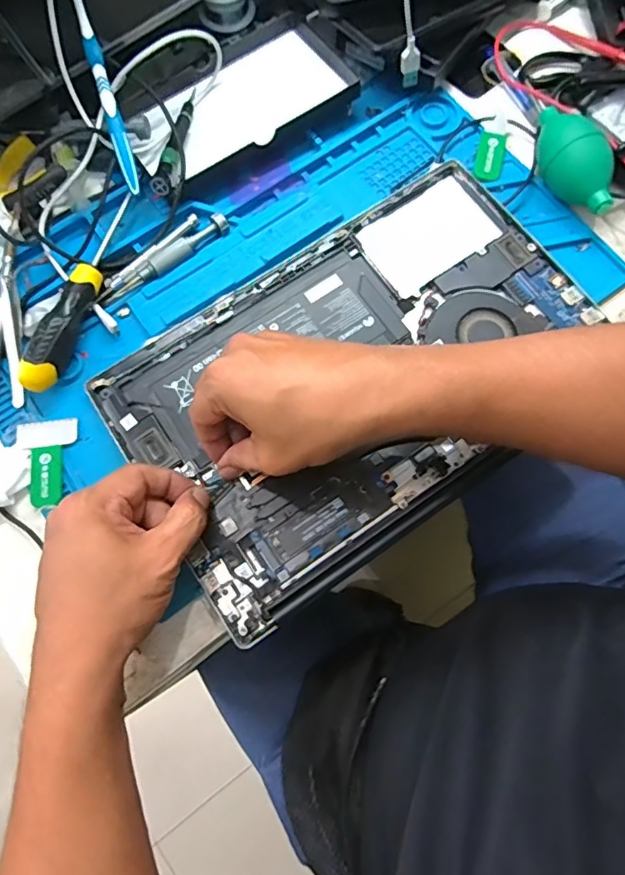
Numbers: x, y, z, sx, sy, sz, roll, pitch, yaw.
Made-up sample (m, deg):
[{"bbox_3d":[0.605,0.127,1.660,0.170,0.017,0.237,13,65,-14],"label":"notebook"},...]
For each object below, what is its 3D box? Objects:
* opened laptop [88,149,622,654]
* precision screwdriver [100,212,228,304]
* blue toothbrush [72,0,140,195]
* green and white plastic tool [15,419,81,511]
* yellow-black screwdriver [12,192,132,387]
[{"bbox_3d":[0.036,-0.048,0.398,0.349,0.013,0.225,-34,77,-7],"label":"opened laptop"},{"bbox_3d":[-0.118,-0.143,0.426,0.117,0.015,0.015,-39,77,-8],"label":"precision screwdriver"},{"bbox_3d":[-0.165,-0.282,0.409,0.015,0.011,0.177,-16,99,-3],"label":"blue toothbrush"},{"bbox_3d":[-0.194,0.017,0.390,0.043,0.006,0.065,-10,75,-1],"label":"green and white plastic tool"},{"bbox_3d":[-0.179,-0.116,0.410,0.025,0.027,0.173,16,76,6],"label":"yellow-black screwdriver"}]

